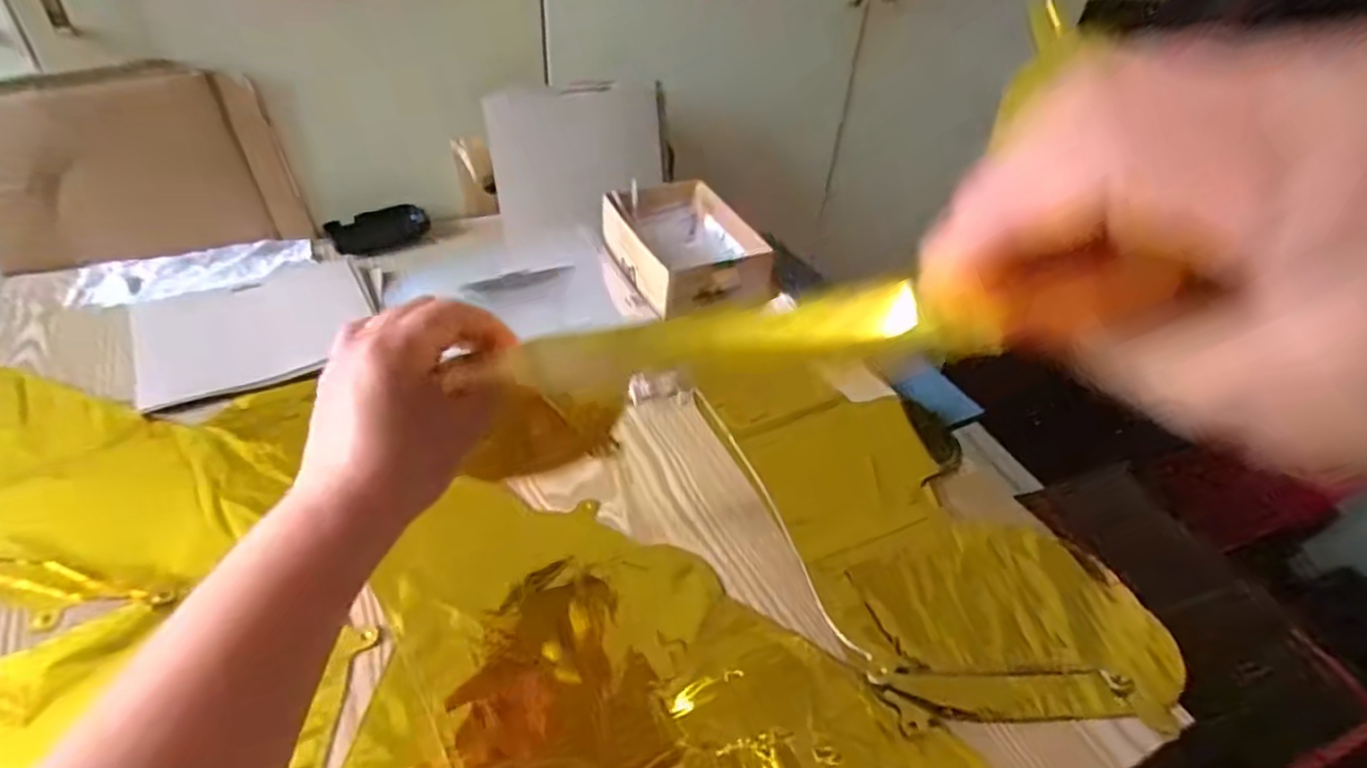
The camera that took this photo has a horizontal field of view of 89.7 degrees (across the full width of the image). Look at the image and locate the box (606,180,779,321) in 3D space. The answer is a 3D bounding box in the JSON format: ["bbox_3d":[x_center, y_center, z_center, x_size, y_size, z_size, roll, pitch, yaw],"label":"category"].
[{"bbox_3d":[-0.007,-0.154,0.748,0.130,0.060,0.210,-11,43,-17],"label":"box"}]

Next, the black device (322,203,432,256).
[{"bbox_3d":[-0.349,-0.177,0.792,0.106,0.037,0.032,-25,48,-29],"label":"black device"}]

